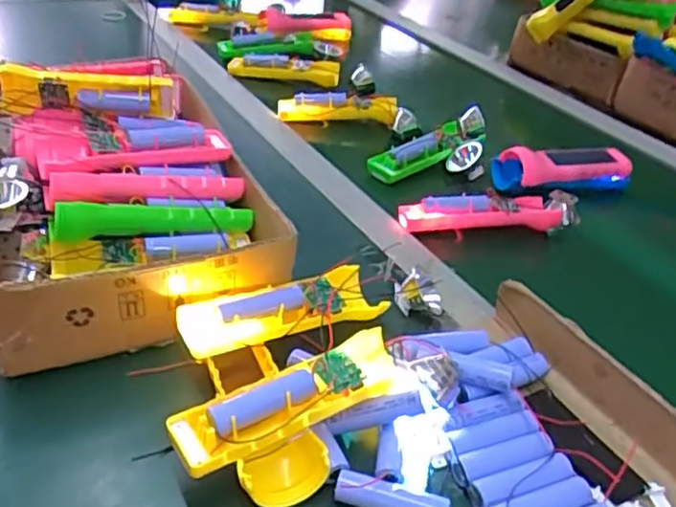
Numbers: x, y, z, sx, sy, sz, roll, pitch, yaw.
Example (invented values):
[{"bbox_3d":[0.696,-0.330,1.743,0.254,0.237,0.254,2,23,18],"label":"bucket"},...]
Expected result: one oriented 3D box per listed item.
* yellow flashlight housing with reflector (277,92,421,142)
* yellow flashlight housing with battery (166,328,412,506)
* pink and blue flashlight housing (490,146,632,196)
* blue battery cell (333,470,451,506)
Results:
[{"bbox_3d":[0.015,-0.176,0.829,0.172,0.043,0.051,10,34,6],"label":"yellow flashlight housing with reflector"},{"bbox_3d":[-0.024,0.100,0.400,0.143,0.061,0.070,-15,39,-24],"label":"yellow flashlight housing with battery"},{"bbox_3d":[0.254,-0.094,0.715,0.160,0.044,0.060,-5,36,-12],"label":"pink and blue flashlight housing"},{"bbox_3d":[0.031,0.144,0.380,0.066,0.019,0.015,13,36,12],"label":"blue battery cell"}]

